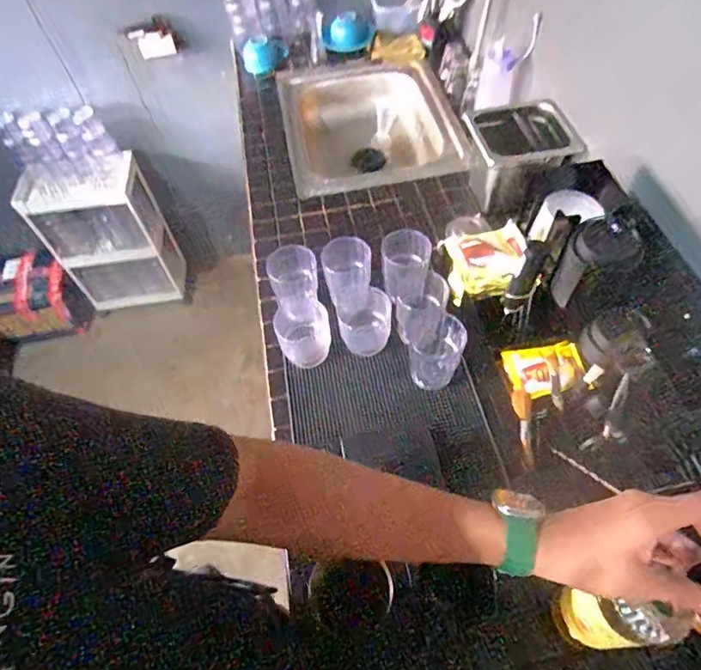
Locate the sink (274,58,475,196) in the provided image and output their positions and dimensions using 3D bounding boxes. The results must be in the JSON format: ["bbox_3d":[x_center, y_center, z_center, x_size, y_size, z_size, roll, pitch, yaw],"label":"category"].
[{"bbox_3d":[0.052,-0.504,1.241,0.422,0.175,0.528,-10,57,-3],"label":"sink"}]

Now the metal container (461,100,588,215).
[{"bbox_3d":[0.320,-0.339,0.941,0.180,0.141,0.173,-9,56,-2],"label":"metal container"}]

